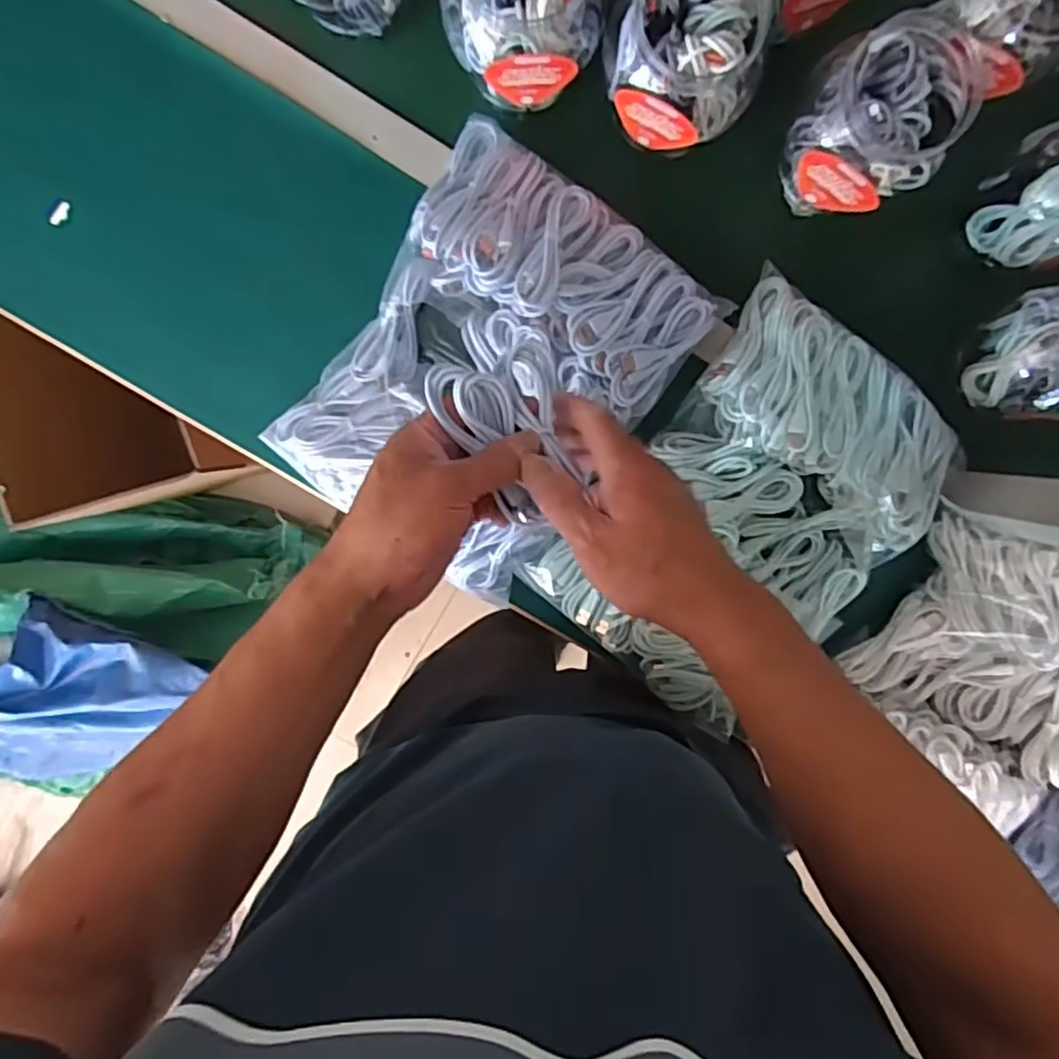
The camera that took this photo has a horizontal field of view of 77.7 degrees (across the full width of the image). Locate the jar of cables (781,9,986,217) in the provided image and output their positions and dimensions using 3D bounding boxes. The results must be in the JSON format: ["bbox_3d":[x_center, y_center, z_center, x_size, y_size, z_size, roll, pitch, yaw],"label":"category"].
[{"bbox_3d":[0.269,-0.314,0.516,0.101,0.121,0.106,0,98,-1],"label":"jar of cables"}]

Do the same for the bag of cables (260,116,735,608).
[{"bbox_3d":[-0.033,-0.135,0.586,0.265,0.077,0.341,36,96,-5],"label":"bag of cables"}]

